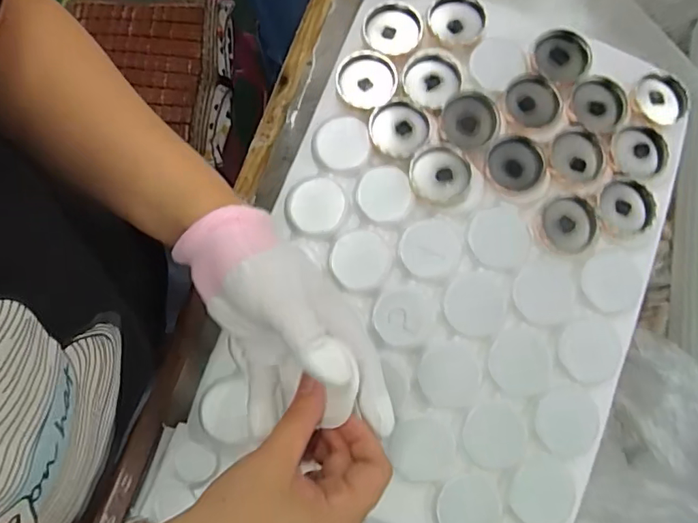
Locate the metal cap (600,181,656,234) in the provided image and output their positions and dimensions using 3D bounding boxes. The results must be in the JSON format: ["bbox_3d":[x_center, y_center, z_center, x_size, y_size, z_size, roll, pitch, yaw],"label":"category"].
[{"bbox_3d":[0.221,-0.043,0.399,0.040,0.010,0.040,0,80,0],"label":"metal cap"}]

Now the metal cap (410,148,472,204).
[{"bbox_3d":[0.072,-0.068,0.399,0.046,0.007,0.042,0,80,0],"label":"metal cap"}]

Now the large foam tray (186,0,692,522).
[{"bbox_3d":[0.086,-0.004,0.400,0.291,0.033,0.409,21,80,4],"label":"large foam tray"}]

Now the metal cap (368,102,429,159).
[{"bbox_3d":[0.040,-0.105,0.405,0.047,0.007,0.045,0,80,0],"label":"metal cap"}]

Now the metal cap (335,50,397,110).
[{"bbox_3d":[0.014,-0.149,0.413,0.048,0.009,0.053,3,80,0],"label":"metal cap"}]

